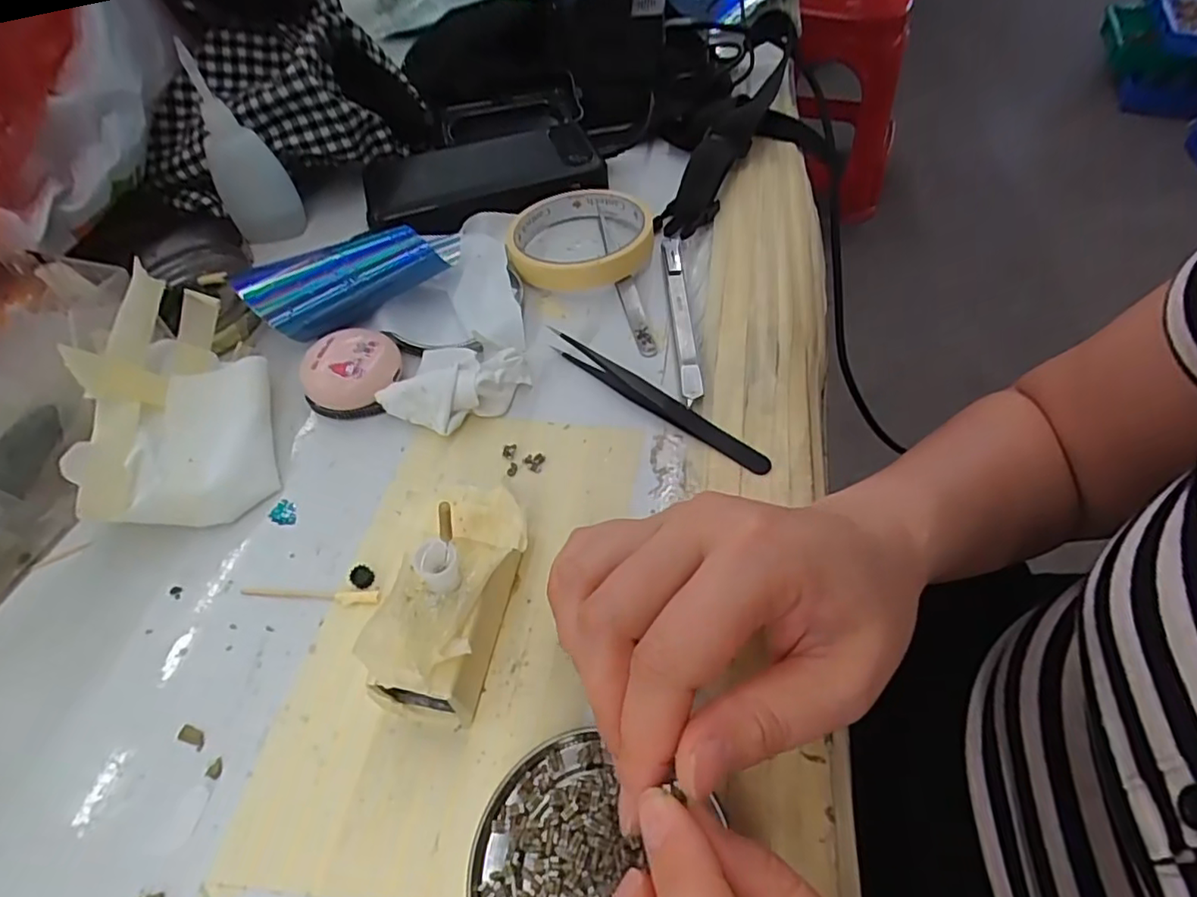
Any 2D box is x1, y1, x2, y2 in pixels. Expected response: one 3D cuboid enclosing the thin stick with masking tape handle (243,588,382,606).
[{"bbox_3d":[-0.119,0.060,0.250,0.059,0.004,0.007,2,53,3],"label":"thin stick with masking tape handle"}]

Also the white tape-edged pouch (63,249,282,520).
[{"bbox_3d":[-0.194,-0.021,0.278,0.067,0.062,0.109,-15,54,-9],"label":"white tape-edged pouch"}]

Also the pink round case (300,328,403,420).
[{"bbox_3d":[-0.124,-0.039,0.311,0.044,0.024,0.043,-1,53,1],"label":"pink round case"}]

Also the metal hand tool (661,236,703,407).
[{"bbox_3d":[0.046,-0.075,0.336,0.012,0.005,0.132,-2,53,1],"label":"metal hand tool"}]

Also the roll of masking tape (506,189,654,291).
[{"bbox_3d":[-0.011,-0.130,0.372,0.085,0.021,0.085,-1,53,1],"label":"roll of masking tape"}]

